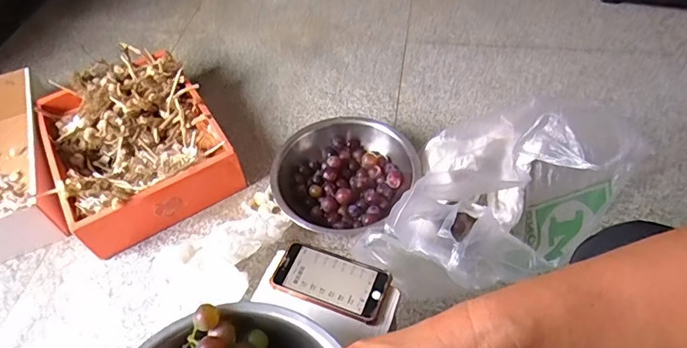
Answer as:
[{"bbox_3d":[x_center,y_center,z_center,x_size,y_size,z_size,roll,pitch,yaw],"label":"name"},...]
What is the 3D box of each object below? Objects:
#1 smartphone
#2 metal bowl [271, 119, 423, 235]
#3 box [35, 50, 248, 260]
[{"bbox_3d":[-0.016,0.129,0.566,0.137,0.007,0.066,16,54,16],"label":"smartphone"},{"bbox_3d":[-0.005,0.004,0.861,0.256,0.091,0.236,-3,52,3],"label":"metal bowl"},{"bbox_3d":[-0.414,-0.070,0.923,0.294,0.136,0.400,-29,55,-16],"label":"box"}]

